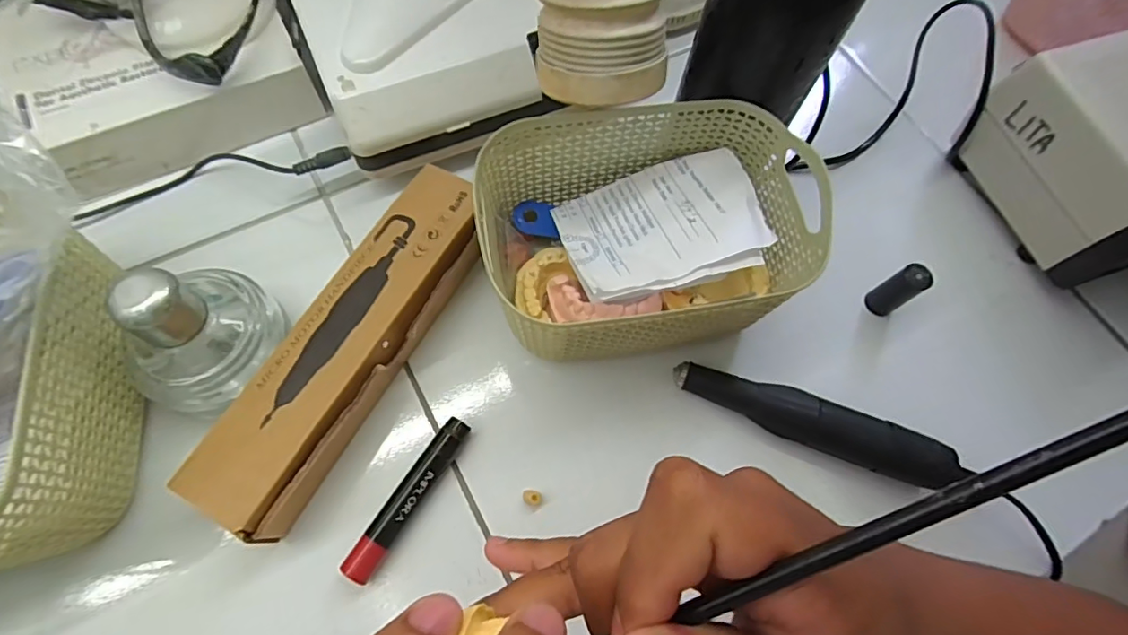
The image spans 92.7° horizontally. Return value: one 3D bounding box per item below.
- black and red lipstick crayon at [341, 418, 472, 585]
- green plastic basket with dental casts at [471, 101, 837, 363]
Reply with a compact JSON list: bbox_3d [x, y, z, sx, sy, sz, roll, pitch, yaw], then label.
[{"bbox_3d":[-0.081,0.093,0.282,0.015,0.016,0.090,31,69,9],"label":"black and red lipstick crayon"},{"bbox_3d":[0.043,-0.046,0.306,0.171,0.075,0.139,-15,69,-9],"label":"green plastic basket with dental casts"}]

